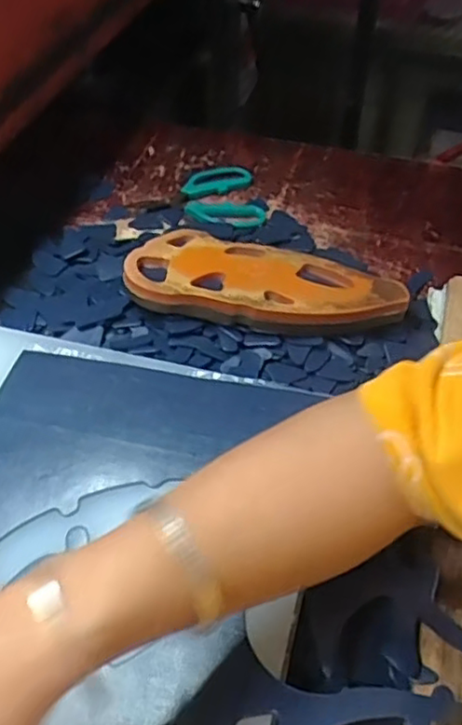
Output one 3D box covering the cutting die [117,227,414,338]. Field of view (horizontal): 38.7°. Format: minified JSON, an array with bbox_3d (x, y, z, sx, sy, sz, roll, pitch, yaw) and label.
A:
[{"bbox_3d":[0.031,-0.069,0.568,0.230,0.022,0.113,11,39,3],"label":"cutting die"}]

